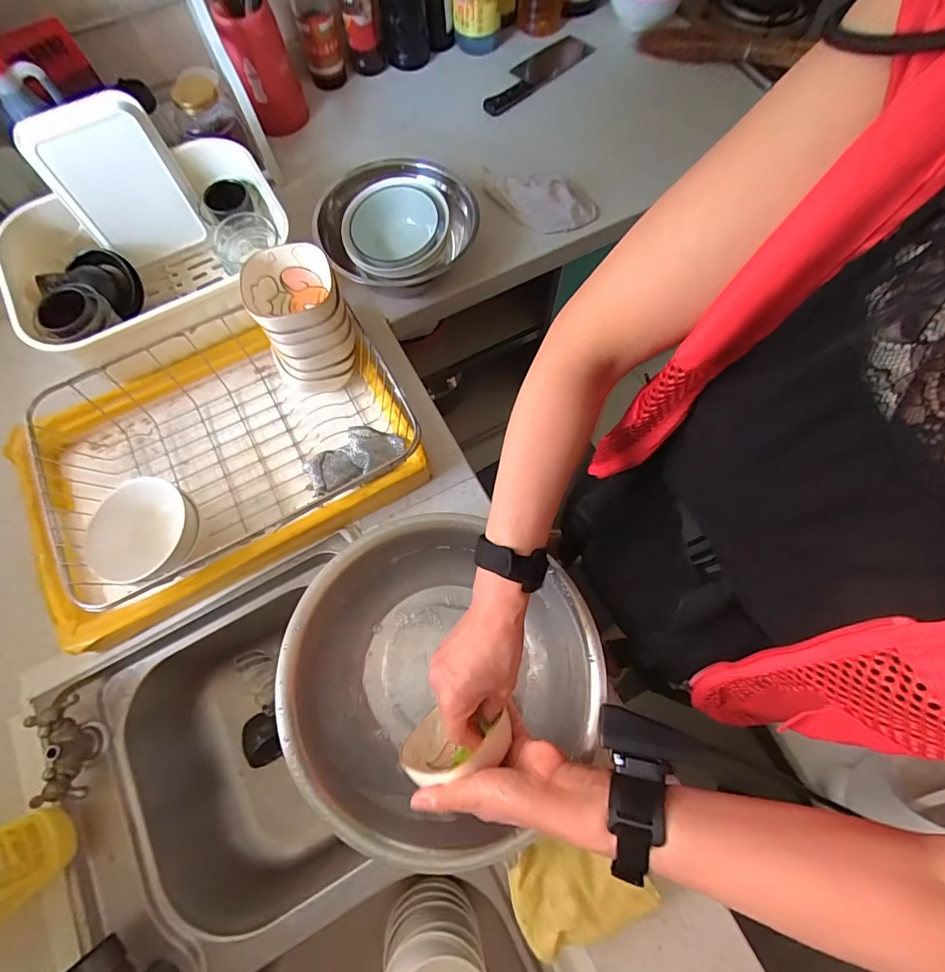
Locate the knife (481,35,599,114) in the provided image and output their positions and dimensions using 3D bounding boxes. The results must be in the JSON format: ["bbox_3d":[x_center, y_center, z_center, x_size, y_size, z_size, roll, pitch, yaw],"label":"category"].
[{"bbox_3d":[0.118,-0.769,0.868,0.066,0.025,0.277,42,77,13],"label":"knife"}]

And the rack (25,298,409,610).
[{"bbox_3d":[-0.292,-0.070,0.573,0.384,0.112,0.278,-28,73,-8],"label":"rack"}]

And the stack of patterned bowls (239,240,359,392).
[{"bbox_3d":[-0.194,-0.184,0.557,0.096,0.160,0.087,-24,73,-7],"label":"stack of patterned bowls"}]

